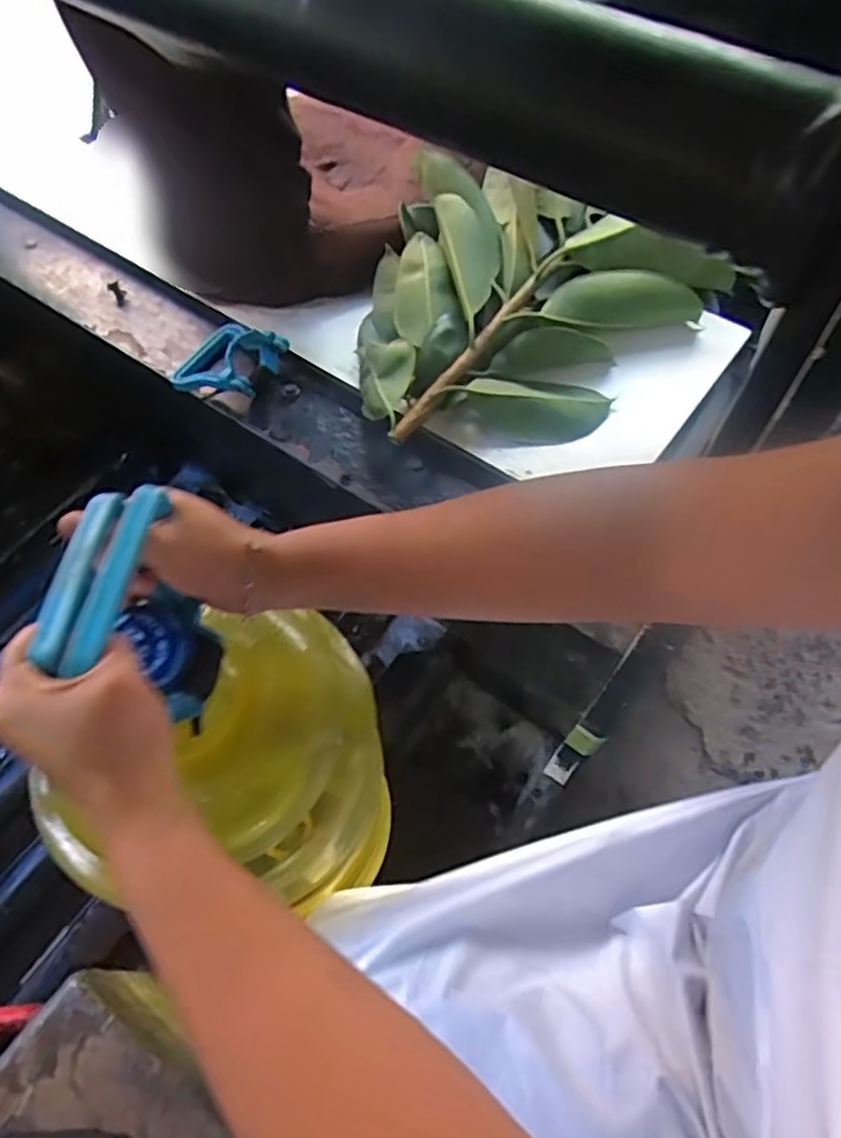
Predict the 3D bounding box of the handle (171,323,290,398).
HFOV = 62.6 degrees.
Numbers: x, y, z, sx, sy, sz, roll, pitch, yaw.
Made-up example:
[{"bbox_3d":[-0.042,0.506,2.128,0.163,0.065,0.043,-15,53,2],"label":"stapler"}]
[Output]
[{"bbox_3d":[-0.252,-0.273,0.898,0.132,0.063,0.119,28,69,15],"label":"handle"}]

